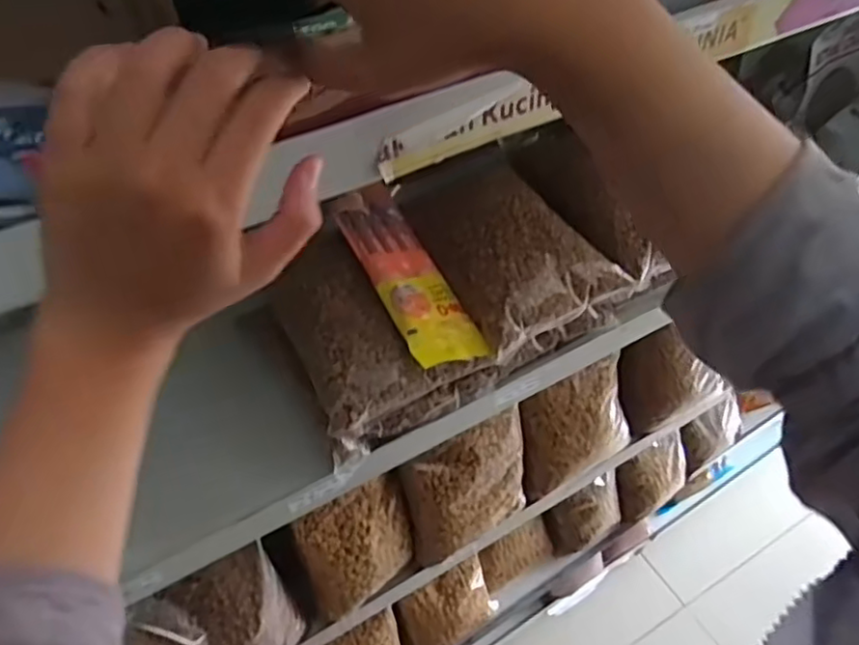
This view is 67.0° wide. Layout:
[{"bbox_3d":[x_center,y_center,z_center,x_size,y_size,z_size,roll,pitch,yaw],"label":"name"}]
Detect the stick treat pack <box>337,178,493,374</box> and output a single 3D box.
[{"bbox_3d":[-0.021,-0.047,0.570,0.072,0.010,0.191,-12,59,-34],"label":"stick treat pack"}]

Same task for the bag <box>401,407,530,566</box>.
[{"bbox_3d":[0.038,0.178,0.763,0.154,0.173,0.075,-21,31,-18],"label":"bag"}]

